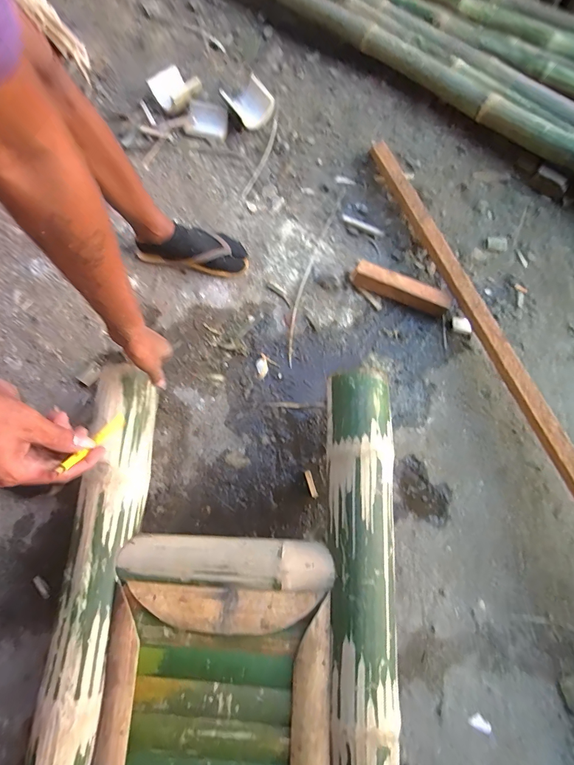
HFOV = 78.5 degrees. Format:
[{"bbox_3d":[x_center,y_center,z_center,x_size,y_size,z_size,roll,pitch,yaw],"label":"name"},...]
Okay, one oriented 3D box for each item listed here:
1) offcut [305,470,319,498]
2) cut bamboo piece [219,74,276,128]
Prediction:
[{"bbox_3d":[0.047,0.199,0.686,0.014,0.005,0.052,-17,75,-7],"label":"offcut"},{"bbox_3d":[-0.105,-0.760,0.943,0.103,0.046,0.154,-31,77,-10],"label":"cut bamboo piece"}]

